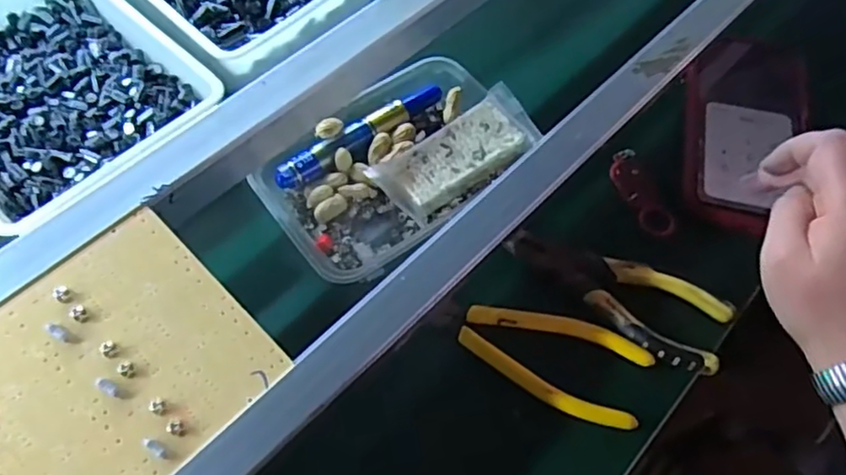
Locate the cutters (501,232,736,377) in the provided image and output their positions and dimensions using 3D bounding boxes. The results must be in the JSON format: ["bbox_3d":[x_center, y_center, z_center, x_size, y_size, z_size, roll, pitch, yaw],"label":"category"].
[{"bbox_3d":[0.112,0.034,0.380,0.132,0.018,0.048,24,64,13],"label":"cutters"}]

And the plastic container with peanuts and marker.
[{"bbox_3d":[-0.018,-0.051,0.414,0.166,0.034,0.106,-36,66,-17],"label":"plastic container with peanuts and marker"}]

